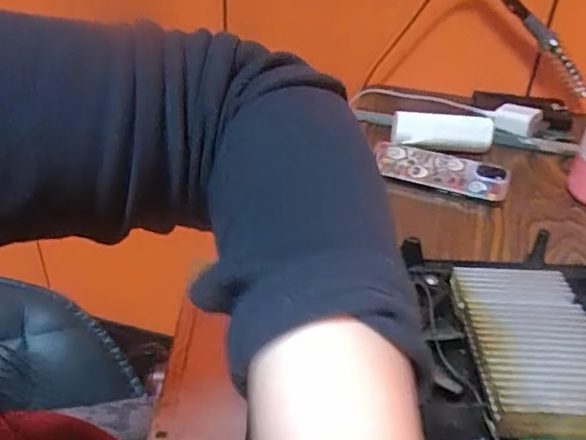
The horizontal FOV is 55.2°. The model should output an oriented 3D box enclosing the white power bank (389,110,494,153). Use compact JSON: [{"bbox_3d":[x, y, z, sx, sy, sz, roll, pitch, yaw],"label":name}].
[{"bbox_3d":[0.167,-0.099,0.631,0.109,0.038,0.027,-1,36,-3],"label":"white power bank"}]

